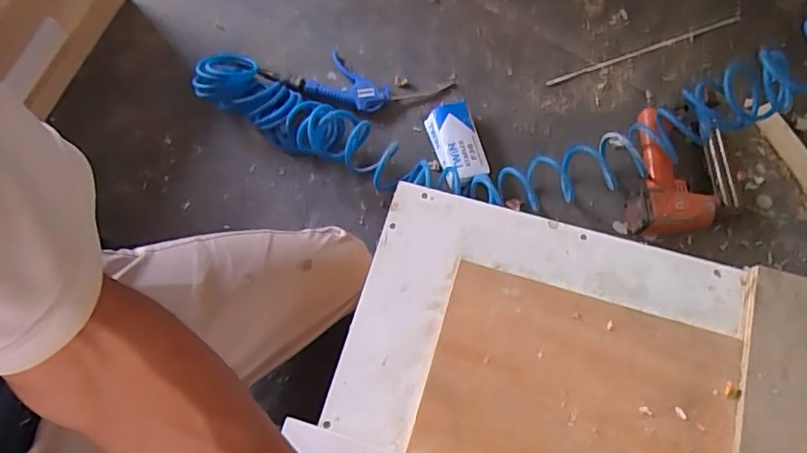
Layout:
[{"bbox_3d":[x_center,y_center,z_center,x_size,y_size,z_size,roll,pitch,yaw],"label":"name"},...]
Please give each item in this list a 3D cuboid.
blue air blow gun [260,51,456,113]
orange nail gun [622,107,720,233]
[{"bbox_3d":[-0.077,-0.236,0.907,0.308,0.041,0.098,10,71,6],"label":"blue air blow gun"},{"bbox_3d":[0.393,-0.079,0.801,0.135,0.076,0.195,8,71,5],"label":"orange nail gun"}]

